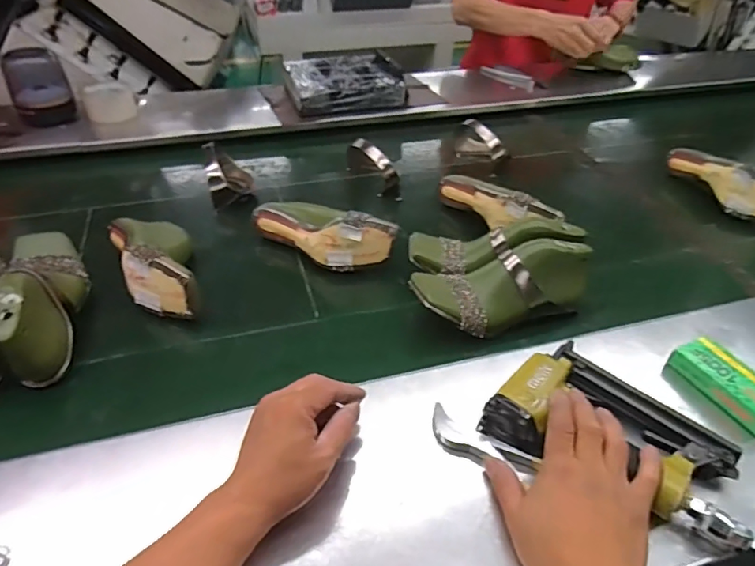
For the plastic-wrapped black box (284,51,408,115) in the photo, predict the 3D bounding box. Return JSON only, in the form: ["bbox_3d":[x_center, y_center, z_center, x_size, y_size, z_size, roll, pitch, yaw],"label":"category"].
[{"bbox_3d":[-0.079,-0.461,1.172,0.259,0.055,0.226,-13,42,-14],"label":"plastic-wrapped black box"}]

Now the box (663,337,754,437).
[{"bbox_3d":[0.371,0.112,0.527,0.052,0.030,0.131,-22,46,-23],"label":"box"}]

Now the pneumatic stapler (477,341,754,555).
[{"bbox_3d":[0.231,0.130,0.488,0.224,0.055,0.150,21,45,22],"label":"pneumatic stapler"}]

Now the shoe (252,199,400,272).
[{"bbox_3d":[-0.083,-0.075,0.756,0.215,0.078,0.074,23,46,25],"label":"shoe"}]

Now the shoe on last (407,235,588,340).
[{"bbox_3d":[0.160,0.005,0.648,0.228,0.079,0.082,-8,42,-9],"label":"shoe on last"}]

